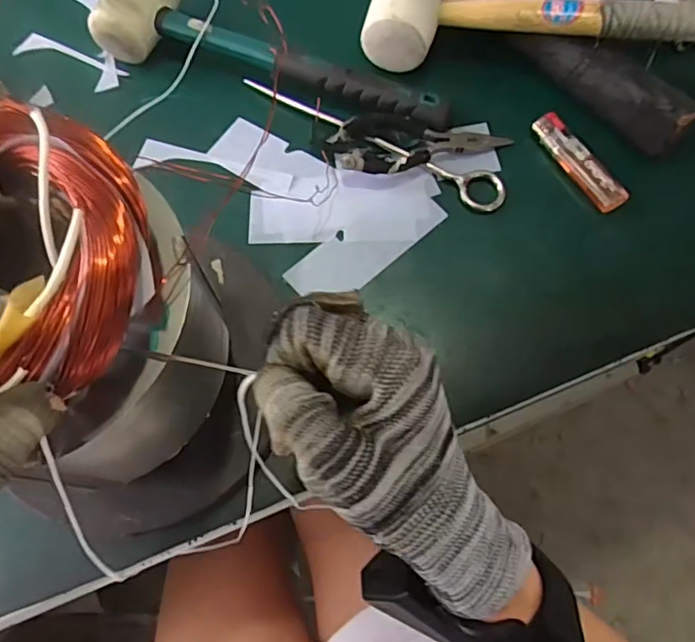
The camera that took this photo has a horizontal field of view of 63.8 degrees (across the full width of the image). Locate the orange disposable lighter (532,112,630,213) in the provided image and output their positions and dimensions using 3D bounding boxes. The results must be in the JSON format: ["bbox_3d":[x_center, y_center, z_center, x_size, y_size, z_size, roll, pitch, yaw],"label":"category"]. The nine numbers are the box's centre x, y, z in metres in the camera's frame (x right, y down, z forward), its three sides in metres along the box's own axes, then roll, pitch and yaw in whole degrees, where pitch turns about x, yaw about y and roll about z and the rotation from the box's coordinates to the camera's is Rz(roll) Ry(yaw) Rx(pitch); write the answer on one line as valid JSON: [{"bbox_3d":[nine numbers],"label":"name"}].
[{"bbox_3d":[0.169,-0.117,0.410,0.022,0.013,0.087,-30,72,-11],"label":"orange disposable lighter"}]

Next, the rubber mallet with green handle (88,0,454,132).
[{"bbox_3d":[-0.056,-0.208,0.432,0.285,0.043,0.072,17,70,6],"label":"rubber mallet with green handle"}]

